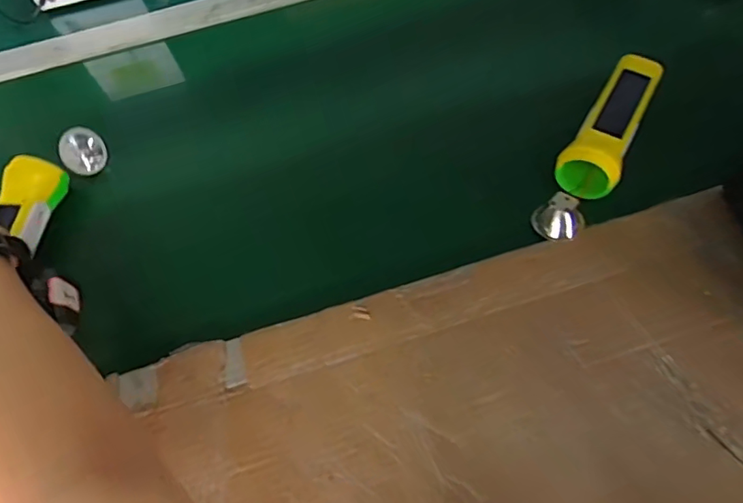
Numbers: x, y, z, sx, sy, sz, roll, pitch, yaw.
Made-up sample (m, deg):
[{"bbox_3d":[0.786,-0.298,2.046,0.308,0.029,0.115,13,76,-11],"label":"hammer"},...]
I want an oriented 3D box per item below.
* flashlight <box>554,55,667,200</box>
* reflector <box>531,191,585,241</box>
[{"bbox_3d":[0.225,-0.122,0.453,0.056,0.046,0.151,26,70,15],"label":"flashlight"},{"bbox_3d":[0.168,-0.030,0.434,0.041,0.030,0.035,36,72,18],"label":"reflector"}]

